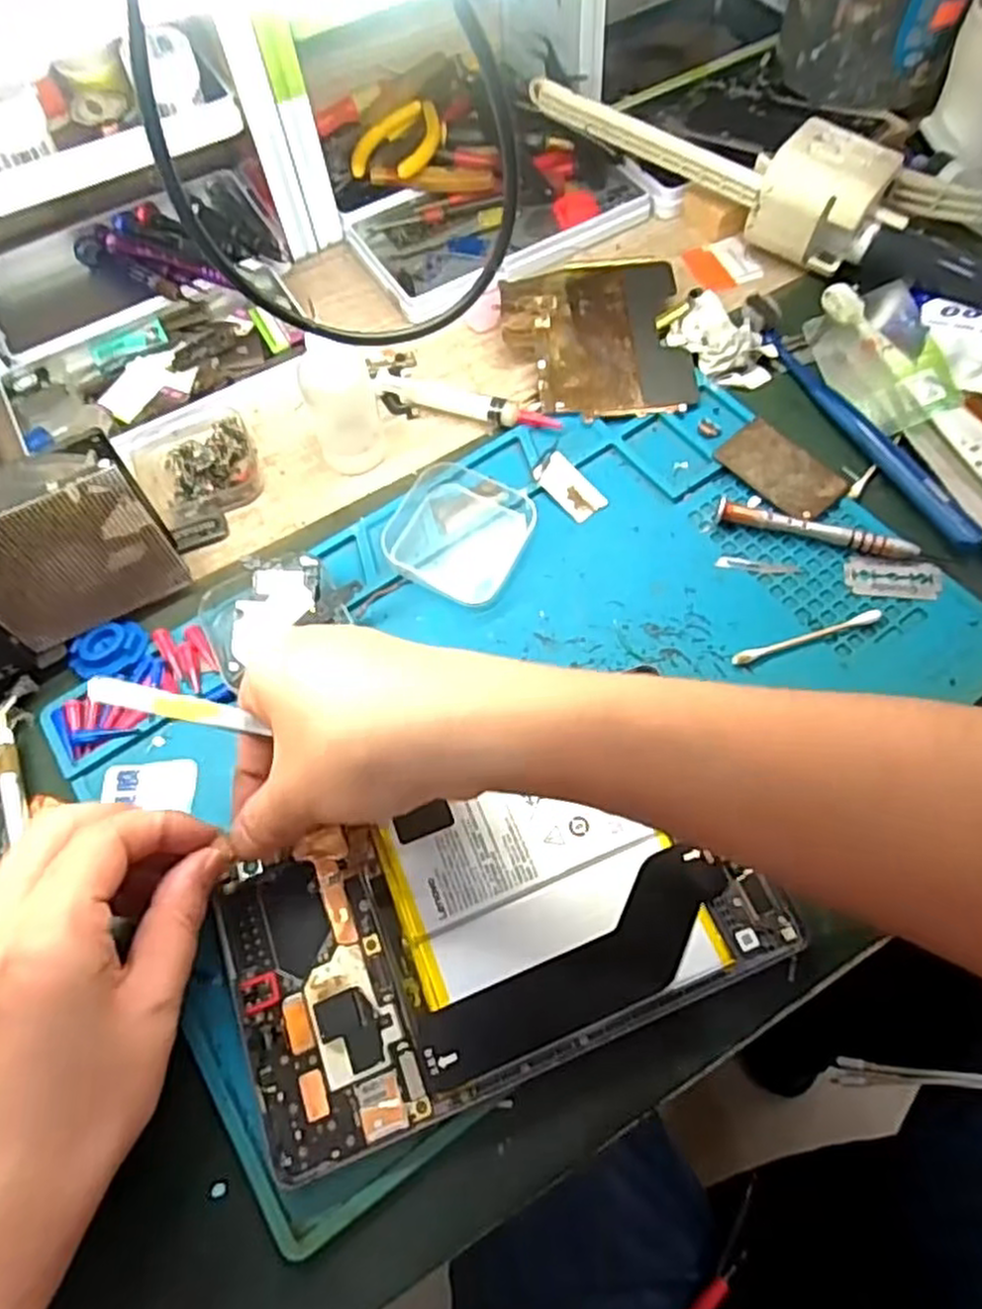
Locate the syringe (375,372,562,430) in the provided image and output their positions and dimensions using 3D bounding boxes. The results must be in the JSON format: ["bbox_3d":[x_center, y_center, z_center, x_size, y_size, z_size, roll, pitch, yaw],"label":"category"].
[{"bbox_3d":[-0.014,-0.139,0.412,0.104,0.011,0.015,18,66,12],"label":"syringe"}]

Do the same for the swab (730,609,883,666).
[{"bbox_3d":[0.143,-0.008,0.341,0.071,0.006,0.006,-17,64,-5],"label":"swab"}]

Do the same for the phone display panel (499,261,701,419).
[{"bbox_3d":[0.060,-0.181,0.428,0.100,0.004,0.115,-4,67,-1],"label":"phone display panel"}]

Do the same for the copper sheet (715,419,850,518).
[{"bbox_3d":[0.146,-0.093,0.380,0.034,0.004,0.058,-38,70,-8],"label":"copper sheet"}]

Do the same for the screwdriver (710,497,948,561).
[{"bbox_3d":[0.164,-0.059,0.360,0.108,0.011,0.012,14,65,10],"label":"screwdriver"}]

